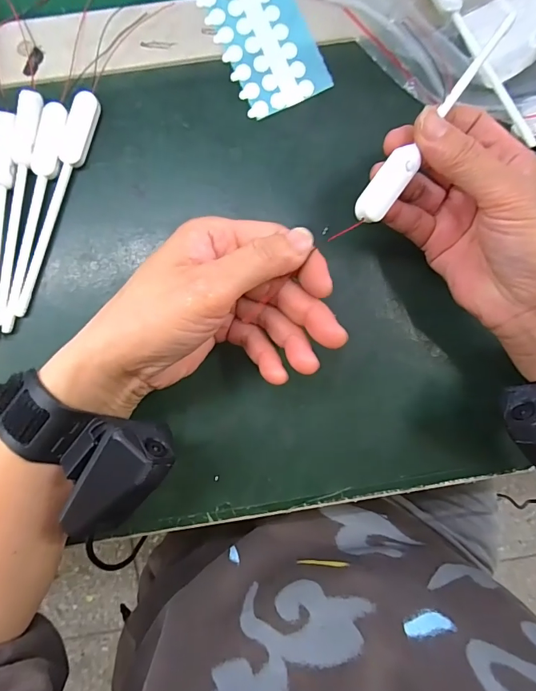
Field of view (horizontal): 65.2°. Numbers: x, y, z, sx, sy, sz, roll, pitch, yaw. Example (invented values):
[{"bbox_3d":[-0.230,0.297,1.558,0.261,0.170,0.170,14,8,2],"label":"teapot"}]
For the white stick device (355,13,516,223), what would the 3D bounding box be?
[{"bbox_3d":[0.090,-0.121,0.219,0.015,0.006,0.142,37,82,-1],"label":"white stick device"}]

